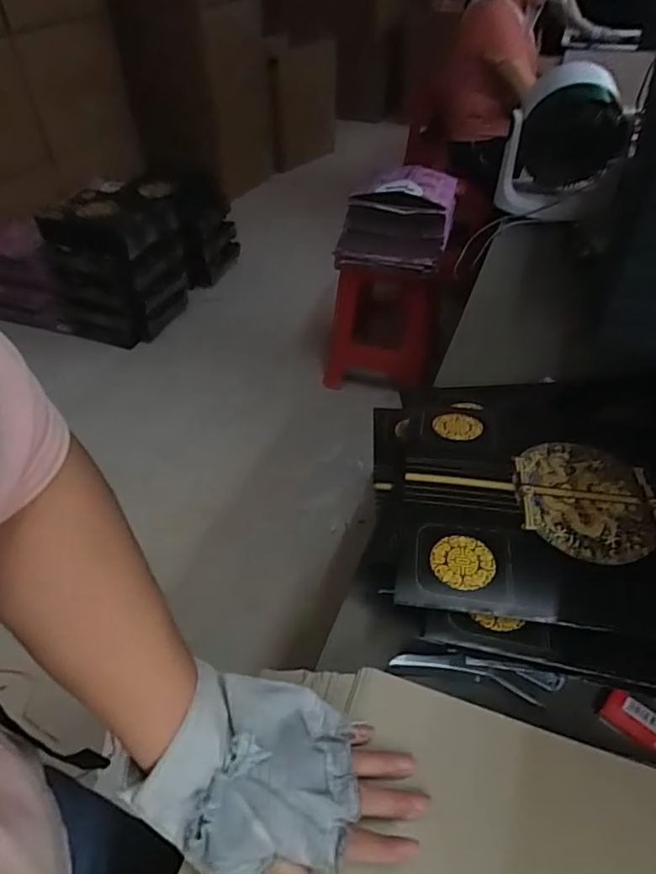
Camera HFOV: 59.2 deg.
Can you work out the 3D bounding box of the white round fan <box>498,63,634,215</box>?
[{"bbox_3d":[0.499,-0.626,1.232,0.236,0.275,0.100,16,44,17],"label":"white round fan"}]

